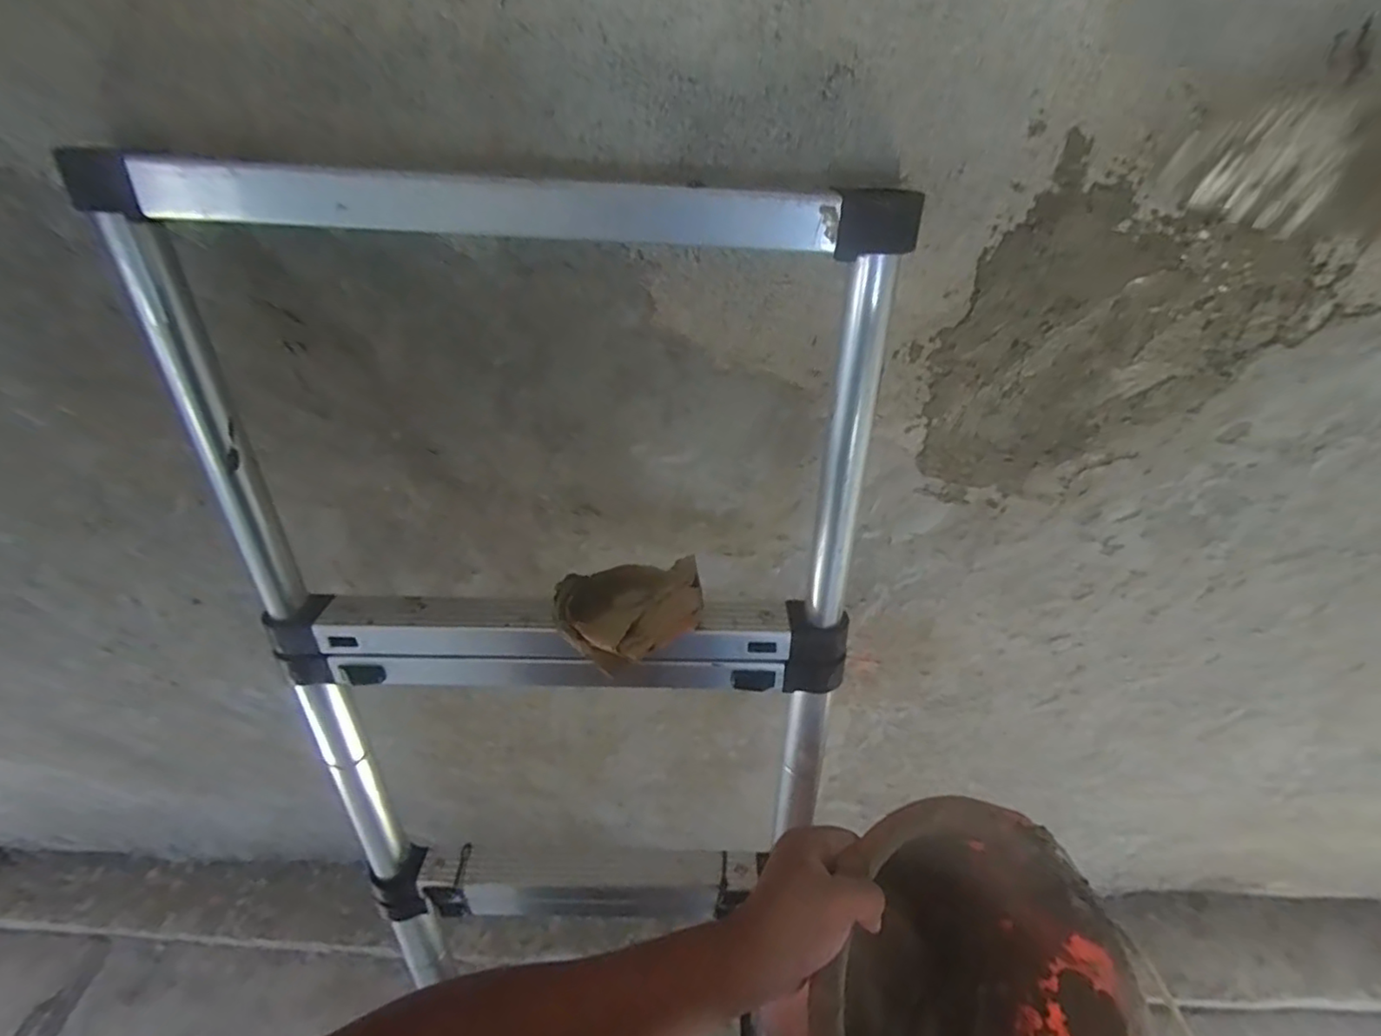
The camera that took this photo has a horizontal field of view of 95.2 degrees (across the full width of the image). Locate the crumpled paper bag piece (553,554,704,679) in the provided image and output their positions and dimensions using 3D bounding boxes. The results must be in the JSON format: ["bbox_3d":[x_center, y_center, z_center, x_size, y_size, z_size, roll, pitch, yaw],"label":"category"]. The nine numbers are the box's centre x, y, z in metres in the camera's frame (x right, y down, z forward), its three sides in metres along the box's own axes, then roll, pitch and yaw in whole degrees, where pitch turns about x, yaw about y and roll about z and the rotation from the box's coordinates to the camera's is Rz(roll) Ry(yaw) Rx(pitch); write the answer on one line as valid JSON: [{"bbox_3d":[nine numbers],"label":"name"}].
[{"bbox_3d":[-0.044,0.064,0.468,0.103,0.060,0.111,-5,51,-3],"label":"crumpled paper bag piece"}]

